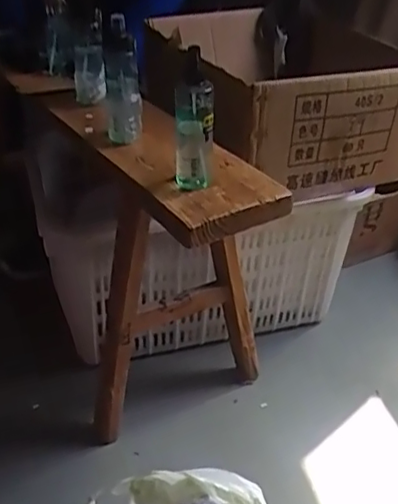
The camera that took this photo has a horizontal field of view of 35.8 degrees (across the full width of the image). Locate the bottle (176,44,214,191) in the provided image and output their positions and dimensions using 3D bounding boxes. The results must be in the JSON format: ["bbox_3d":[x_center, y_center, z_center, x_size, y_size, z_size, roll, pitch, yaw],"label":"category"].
[{"bbox_3d":[-0.007,-0.176,0.830,0.048,0.172,0.063,0,34,-4],"label":"bottle"}]

